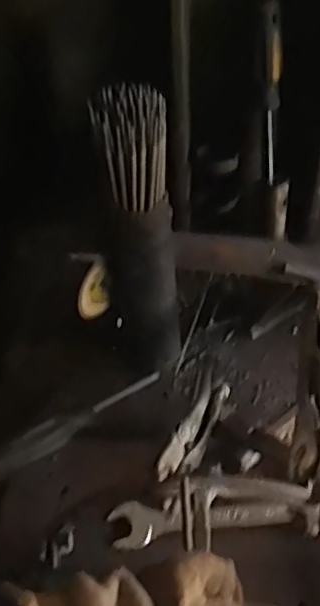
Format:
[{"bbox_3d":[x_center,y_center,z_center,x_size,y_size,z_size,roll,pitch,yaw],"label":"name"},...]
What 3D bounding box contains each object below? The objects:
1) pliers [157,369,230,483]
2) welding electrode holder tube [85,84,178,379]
[{"bbox_3d":[0.032,0.097,0.508,0.023,0.039,0.179,16,18,16],"label":"pliers"},{"bbox_3d":[-0.016,-0.050,0.545,0.060,0.274,0.057,-6,52,0],"label":"welding electrode holder tube"}]

